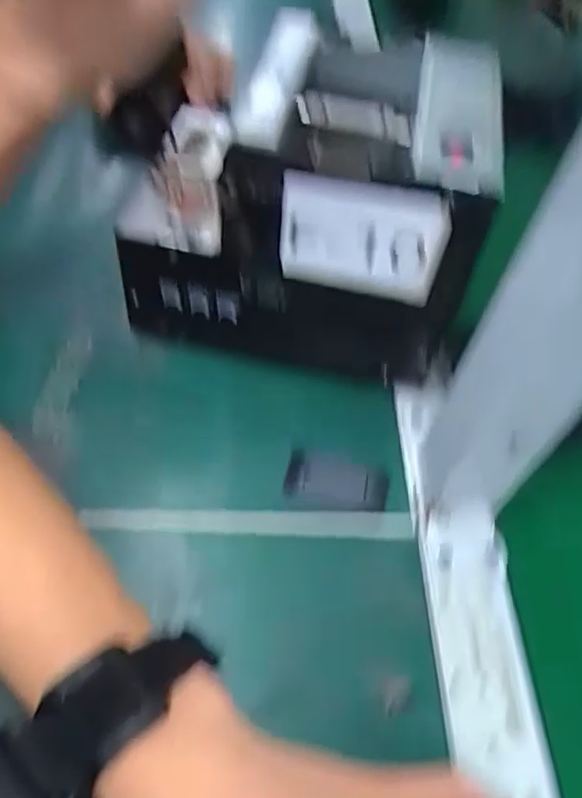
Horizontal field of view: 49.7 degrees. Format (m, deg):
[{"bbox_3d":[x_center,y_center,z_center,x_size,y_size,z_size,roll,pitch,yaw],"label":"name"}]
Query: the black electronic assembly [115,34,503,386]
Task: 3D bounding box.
[{"bbox_3d":[0.008,-0.105,0.361,0.182,0.155,0.123,12,54,3],"label":"black electronic assembly"}]

